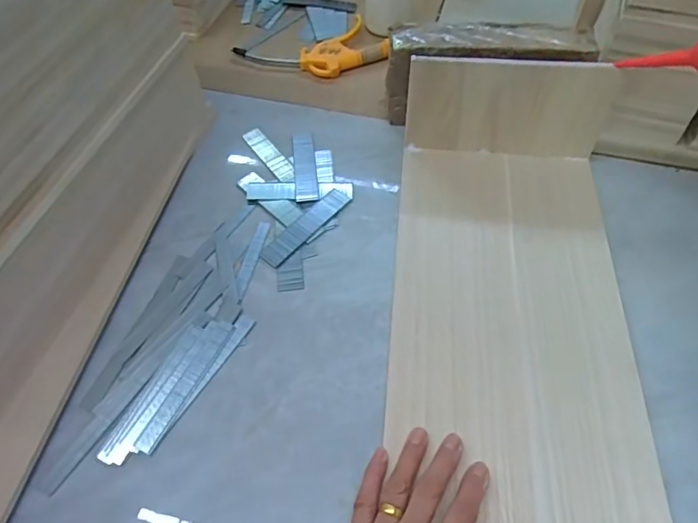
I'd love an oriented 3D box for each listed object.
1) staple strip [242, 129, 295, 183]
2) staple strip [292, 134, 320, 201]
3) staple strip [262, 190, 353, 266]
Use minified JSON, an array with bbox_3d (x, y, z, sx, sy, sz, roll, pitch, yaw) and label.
[{"bbox_3d":[-0.087,-0.118,0.549,0.023,0.004,0.092,-31,60,-18],"label":"staple strip"},{"bbox_3d":[-0.048,-0.105,0.543,0.024,0.005,0.106,-7,55,-2],"label":"staple strip"},{"bbox_3d":[-0.042,-0.036,0.493,0.024,0.004,0.108,34,63,23],"label":"staple strip"}]

